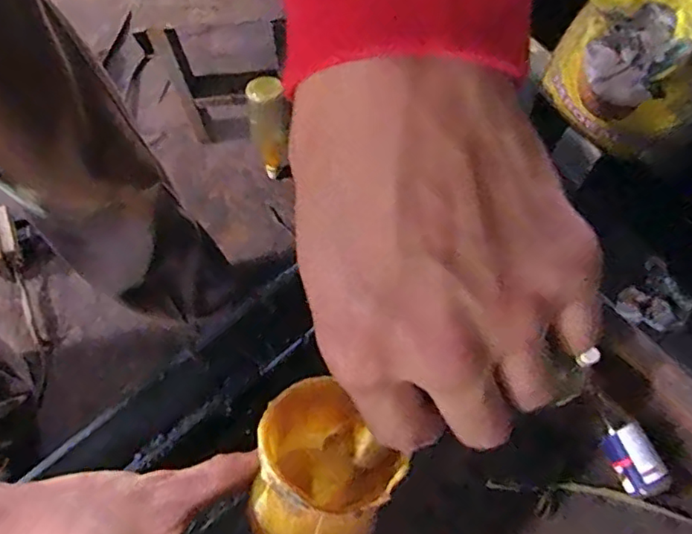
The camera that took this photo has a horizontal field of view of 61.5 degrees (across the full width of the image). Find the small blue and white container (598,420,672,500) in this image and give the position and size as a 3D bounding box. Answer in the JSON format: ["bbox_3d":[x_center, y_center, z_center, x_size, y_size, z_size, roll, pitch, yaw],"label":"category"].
[{"bbox_3d":[0.412,0.276,0.831,0.056,0.046,0.103,-17,68,-5],"label":"small blue and white container"}]

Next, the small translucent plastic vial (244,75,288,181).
[{"bbox_3d":[-0.131,-0.227,0.988,0.058,0.181,0.050,6,43,7],"label":"small translucent plastic vial"}]

